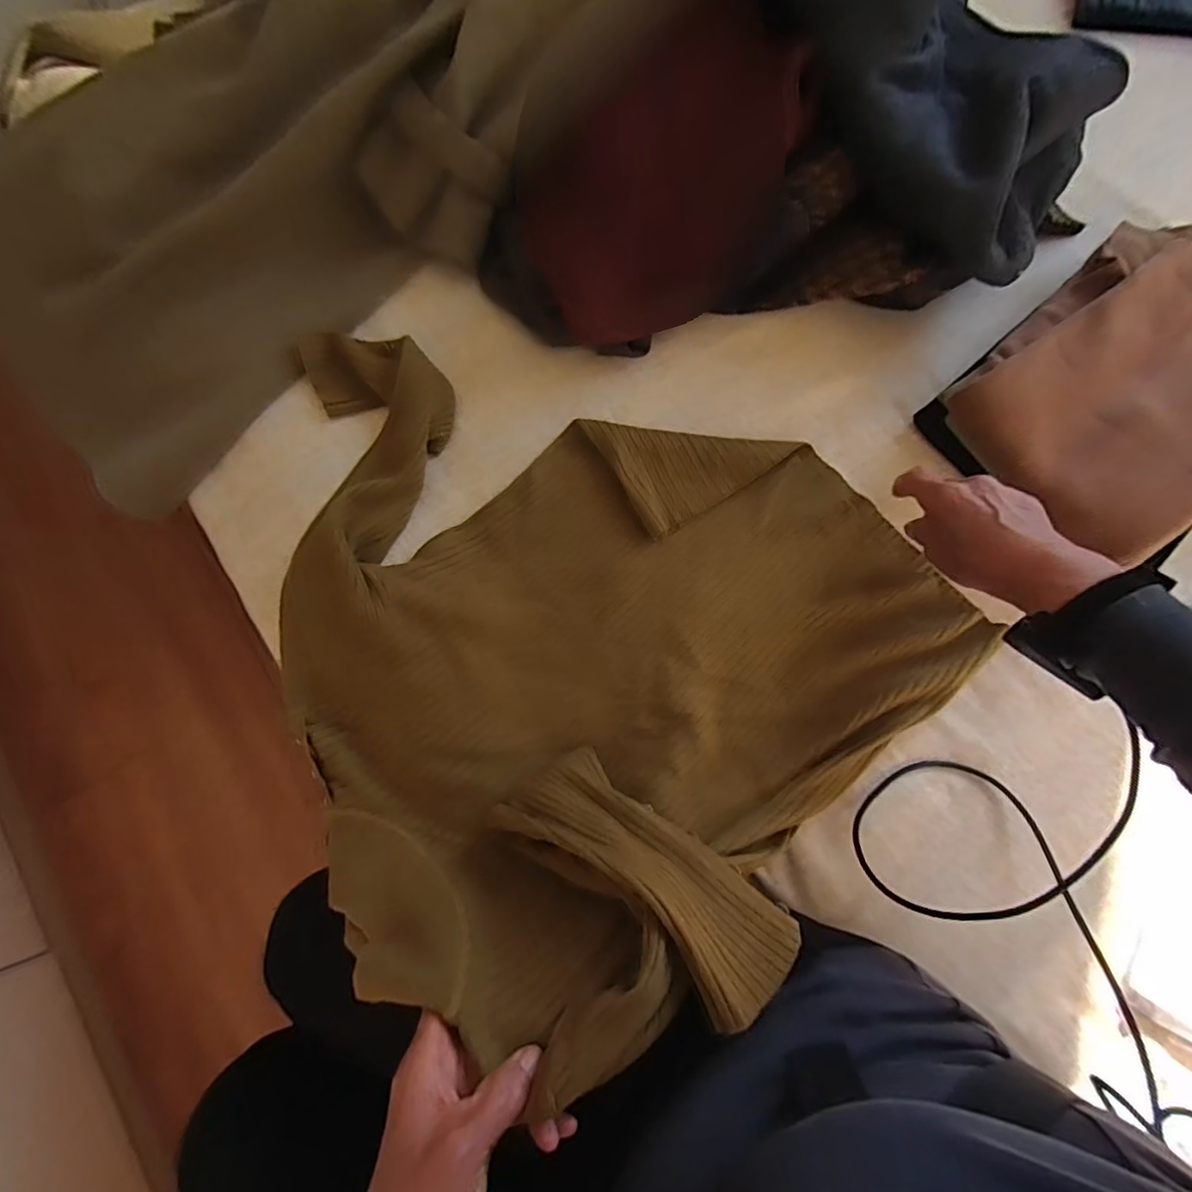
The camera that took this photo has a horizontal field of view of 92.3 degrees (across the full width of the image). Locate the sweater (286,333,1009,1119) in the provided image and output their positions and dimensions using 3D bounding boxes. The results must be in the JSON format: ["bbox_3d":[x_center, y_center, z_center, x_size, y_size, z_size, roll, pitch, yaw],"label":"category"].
[{"bbox_3d":[0.003,0.050,0.443,0.575,0.128,0.470,12,76,3],"label":"sweater"}]

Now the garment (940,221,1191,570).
[{"bbox_3d":[0.495,-0.197,0.521,0.292,0.046,0.242,-33,78,-7],"label":"garment"}]

